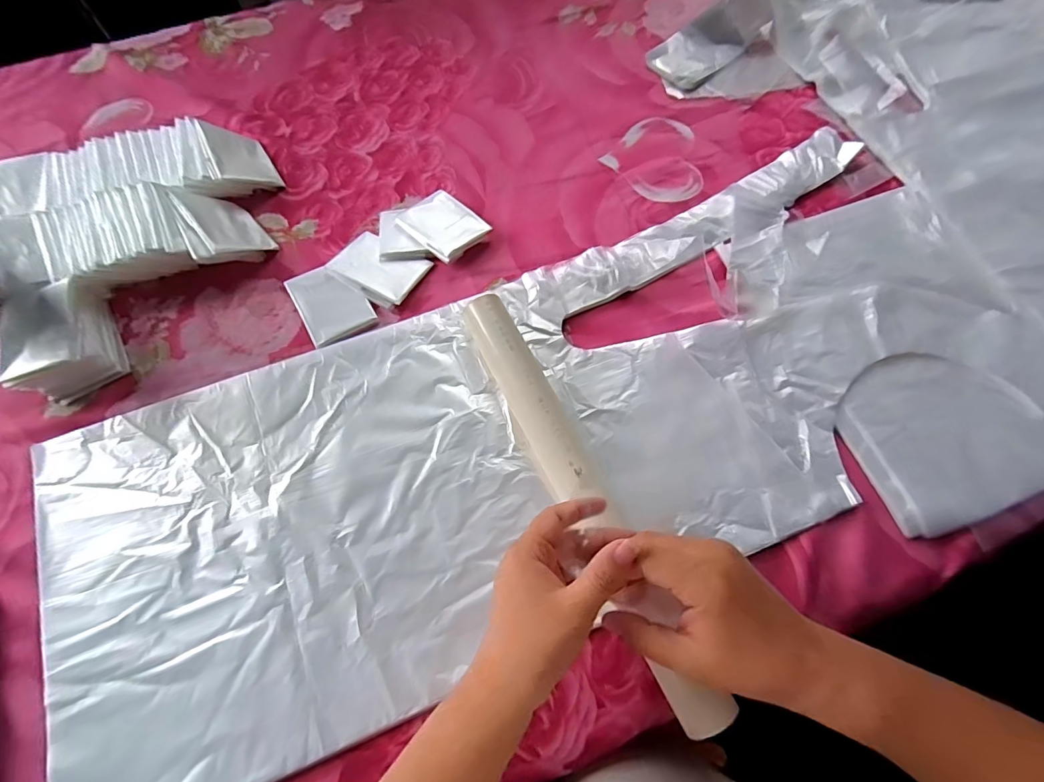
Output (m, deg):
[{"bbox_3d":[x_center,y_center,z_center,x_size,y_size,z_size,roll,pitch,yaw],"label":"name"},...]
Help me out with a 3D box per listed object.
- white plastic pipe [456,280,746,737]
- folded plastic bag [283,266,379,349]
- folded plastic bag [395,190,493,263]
[{"bbox_3d":[0.042,0.073,0.364,0.045,0.041,0.358,-25,71,-10],"label":"white plastic pipe"},{"bbox_3d":[-0.188,-0.089,0.449,0.063,0.005,0.081,-29,72,-11],"label":"folded plastic bag"},{"bbox_3d":[-0.083,-0.177,0.480,0.079,0.013,0.064,41,74,14],"label":"folded plastic bag"}]

